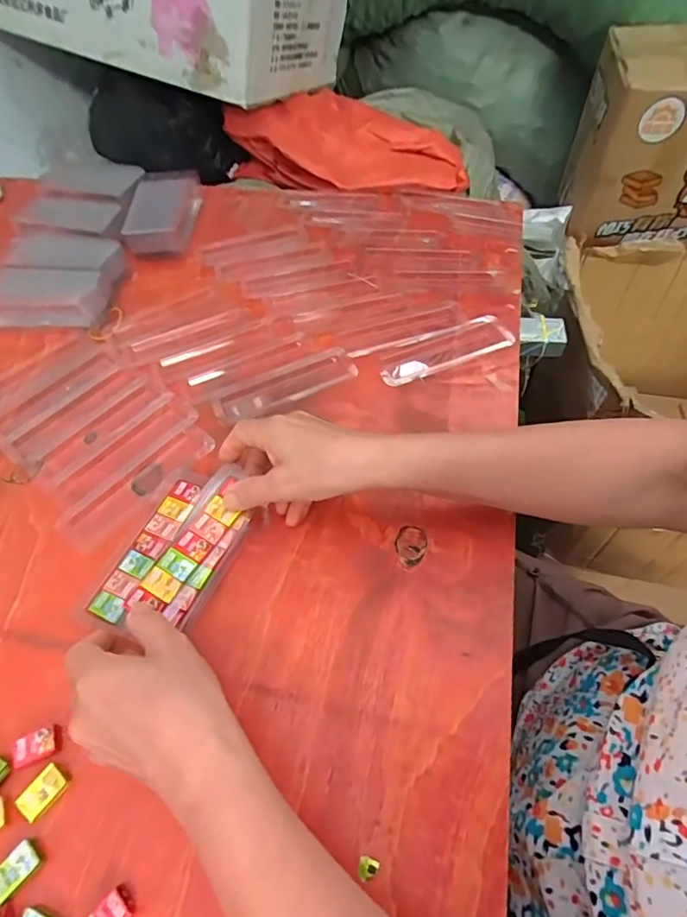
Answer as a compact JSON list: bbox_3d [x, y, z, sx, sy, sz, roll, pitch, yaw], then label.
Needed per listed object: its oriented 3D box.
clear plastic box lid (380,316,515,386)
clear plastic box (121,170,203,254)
[{"bbox_3d":[0.100,-0.109,0.485,0.136,0.011,0.045,-20,57,-10],"label":"clear plastic box lid"},{"bbox_3d":[-0.228,-0.307,0.619,0.076,0.042,0.136,-1,56,3],"label":"clear plastic box"}]

